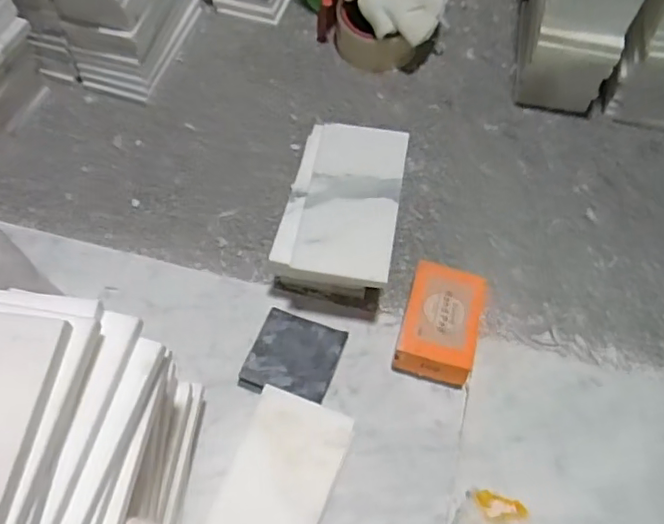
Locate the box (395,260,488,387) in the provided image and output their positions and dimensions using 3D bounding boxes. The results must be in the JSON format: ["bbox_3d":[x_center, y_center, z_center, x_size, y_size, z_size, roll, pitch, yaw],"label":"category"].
[{"bbox_3d":[0.089,0.053,0.485,0.059,0.043,0.097,15,61,8],"label":"box"}]

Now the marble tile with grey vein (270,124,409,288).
[{"bbox_3d":[0.010,-0.052,0.480,0.089,0.010,0.148,9,64,6],"label":"marble tile with grey vein"}]

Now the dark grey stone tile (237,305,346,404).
[{"bbox_3d":[-0.031,0.079,0.481,0.068,0.018,0.071,19,61,9],"label":"dark grey stone tile"}]

